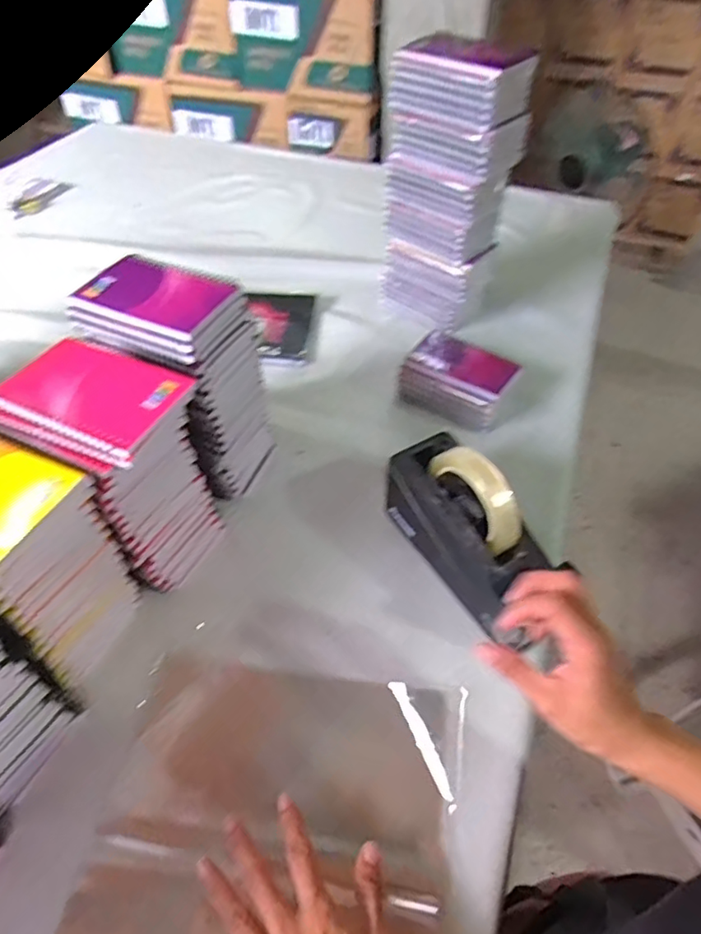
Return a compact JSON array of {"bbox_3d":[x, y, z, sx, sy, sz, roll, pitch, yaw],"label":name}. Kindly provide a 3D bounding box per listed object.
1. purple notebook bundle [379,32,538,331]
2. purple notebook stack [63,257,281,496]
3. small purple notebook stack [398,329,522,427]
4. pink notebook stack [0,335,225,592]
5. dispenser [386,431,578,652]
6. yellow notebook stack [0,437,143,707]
[{"bbox_3d":[0.129,-0.354,0.743,0.146,0.333,0.103,36,58,25],"label":"purple notebook bundle"},{"bbox_3d":[-0.165,-0.081,0.569,0.134,0.217,0.101,22,53,17],"label":"purple notebook stack"},{"bbox_3d":[0.136,-0.112,0.717,0.124,0.058,0.094,27,54,20],"label":"small purple notebook stack"},{"bbox_3d":[-0.200,0.011,0.503,0.132,0.213,0.101,25,54,18],"label":"pink notebook stack"},{"bbox_3d":[0.113,0.053,0.518,0.069,0.117,0.193,-26,55,-22],"label":"dispenser"},{"bbox_3d":[-0.256,0.076,0.451,0.127,0.195,0.095,26,54,19],"label":"yellow notebook stack"}]

